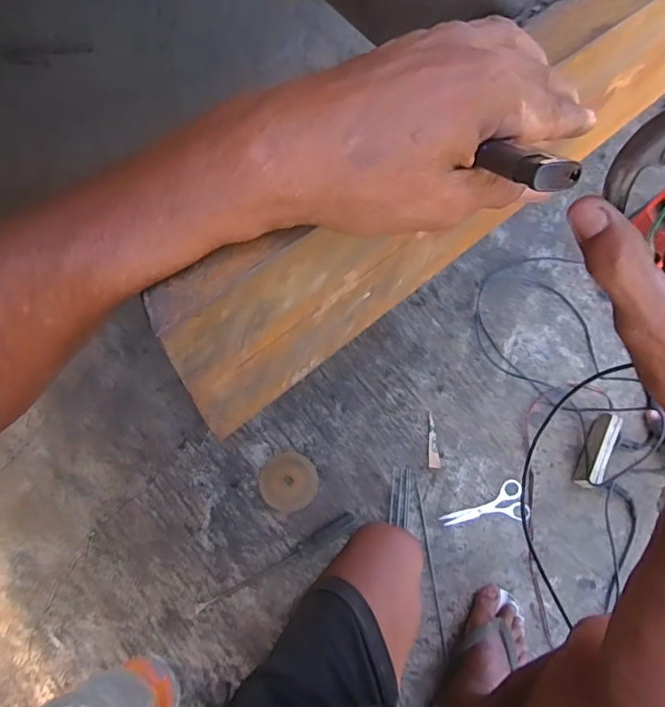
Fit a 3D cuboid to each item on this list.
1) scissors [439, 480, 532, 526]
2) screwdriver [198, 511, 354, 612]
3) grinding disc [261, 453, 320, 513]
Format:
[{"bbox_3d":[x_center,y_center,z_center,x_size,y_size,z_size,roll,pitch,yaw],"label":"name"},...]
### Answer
[{"bbox_3d":[0.266,0.275,0.866,0.154,0.014,0.065,-20,68,-9],"label":"scissors"},{"bbox_3d":[-0.088,0.345,0.824,0.287,0.019,0.026,-29,69,-13],"label":"screwdriver"},{"bbox_3d":[-0.078,0.226,0.888,0.100,0.016,0.098,0,66,0],"label":"grinding disc"}]

